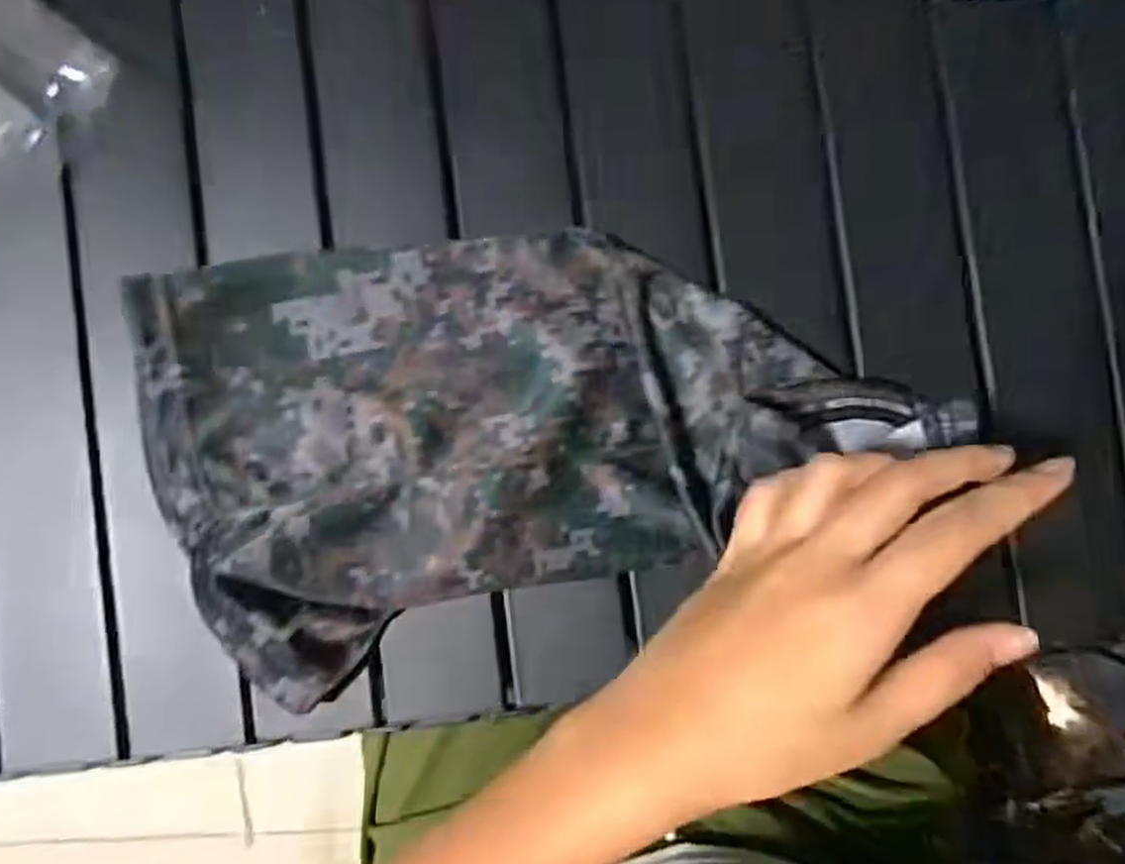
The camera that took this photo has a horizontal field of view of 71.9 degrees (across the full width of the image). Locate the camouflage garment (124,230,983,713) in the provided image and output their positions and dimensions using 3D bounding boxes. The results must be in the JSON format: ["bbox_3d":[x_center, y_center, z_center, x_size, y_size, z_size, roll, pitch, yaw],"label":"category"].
[{"bbox_3d":[-0.019,-0.017,0.329,0.316,0.051,0.184,-19,87,-1],"label":"camouflage garment"}]

